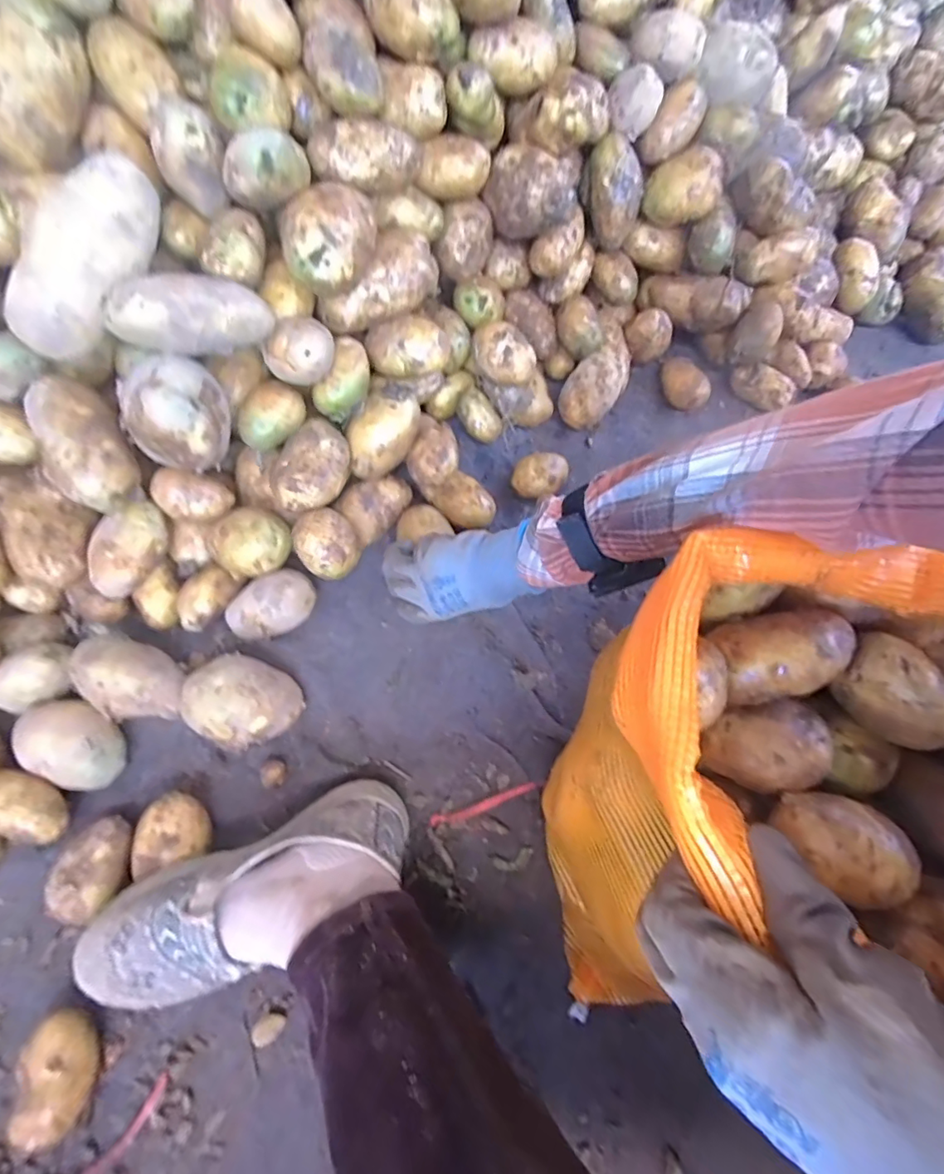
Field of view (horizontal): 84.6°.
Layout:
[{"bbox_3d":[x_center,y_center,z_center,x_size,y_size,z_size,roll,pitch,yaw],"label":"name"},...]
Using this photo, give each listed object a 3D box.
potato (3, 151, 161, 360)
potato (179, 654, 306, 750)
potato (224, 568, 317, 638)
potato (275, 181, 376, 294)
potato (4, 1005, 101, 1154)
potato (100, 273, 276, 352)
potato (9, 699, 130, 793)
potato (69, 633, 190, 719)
[{"bbox_3d":[-0.308,-0.258,0.412,0.052,0.057,0.161,39,98,17],"label":"potato"},{"bbox_3d":[-0.205,0.105,0.469,0.086,0.061,0.077,27,66,12],"label":"potato"},{"bbox_3d":[-0.196,0.022,0.515,0.083,0.049,0.046,-26,66,-14],"label":"potato"},{"bbox_3d":[-0.128,-0.311,0.466,0.082,0.060,0.068,-9,63,-6],"label":"potato"},{"bbox_3d":[-0.287,0.340,0.362,0.039,0.039,0.070,-7,63,-4],"label":"potato"},{"bbox_3d":[-0.231,-0.224,0.430,0.121,0.049,0.037,-11,63,-22],"label":"potato"},{"bbox_3d":[-0.349,0.137,0.456,0.095,0.054,0.062,22,65,10],"label":"potato"},{"bbox_3d":[-0.304,0.086,0.470,0.087,0.072,0.062,30,66,13],"label":"potato"}]

